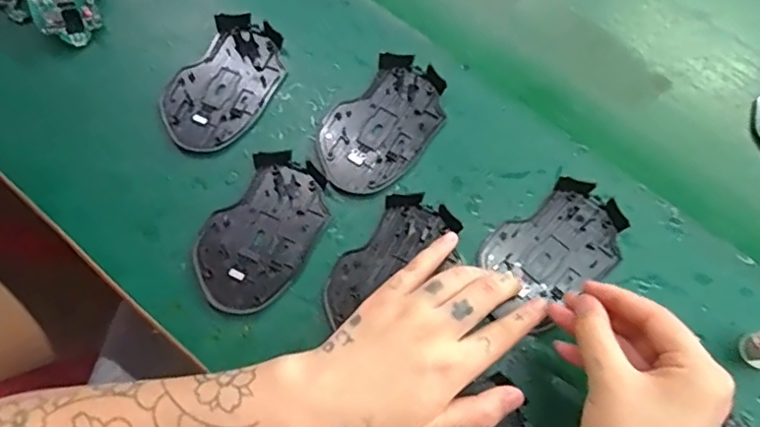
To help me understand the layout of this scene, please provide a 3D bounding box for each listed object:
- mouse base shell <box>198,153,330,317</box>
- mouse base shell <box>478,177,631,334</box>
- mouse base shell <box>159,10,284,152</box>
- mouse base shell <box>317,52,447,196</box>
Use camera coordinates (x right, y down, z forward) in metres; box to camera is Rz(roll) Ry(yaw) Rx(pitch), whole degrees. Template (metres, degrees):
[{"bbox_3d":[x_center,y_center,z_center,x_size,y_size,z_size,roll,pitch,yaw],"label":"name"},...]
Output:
[{"bbox_3d":[-0.083,0.013,0.390,0.073,0.008,0.113,31,72,10],"label":"mouse base shell"},{"bbox_3d":[0.124,0.024,0.386,0.103,0.010,0.069,-38,74,-14],"label":"mouse base shell"},{"bbox_3d":[-0.121,-0.102,0.428,0.073,0.012,0.114,23,70,8],"label":"mouse base shell"},{"bbox_3d":[0.002,-0.067,0.417,0.072,0.013,0.113,34,72,11],"label":"mouse base shell"}]

